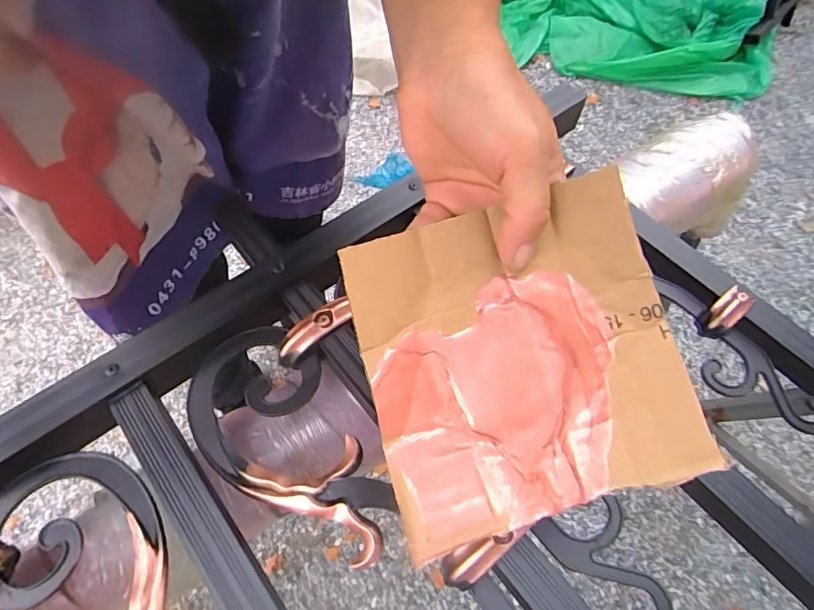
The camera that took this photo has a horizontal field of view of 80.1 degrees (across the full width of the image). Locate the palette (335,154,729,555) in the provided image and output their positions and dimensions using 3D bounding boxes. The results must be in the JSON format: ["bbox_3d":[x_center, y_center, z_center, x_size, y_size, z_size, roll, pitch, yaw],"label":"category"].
[{"bbox_3d":[0.056,0.027,0.243,0.151,0.020,0.152,-16,85,-2],"label":"palette"}]

